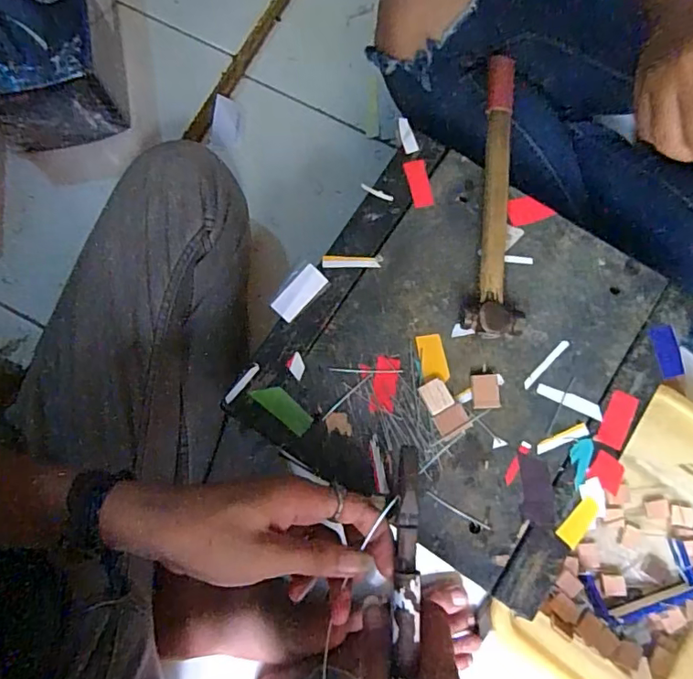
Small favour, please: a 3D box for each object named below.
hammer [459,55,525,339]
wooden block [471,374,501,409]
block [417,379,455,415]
[{"bbox_3d":[0.125,-0.116,0.421,0.041,0.022,0.233,8,79,2],"label":"hammer"},{"bbox_3d":[0.104,0.039,0.391,0.020,0.004,0.025,-4,79,-1],"label":"wooden block"},{"bbox_3d":[0.067,0.043,0.390,0.020,0.004,0.024,-29,80,-5],"label":"block"}]

